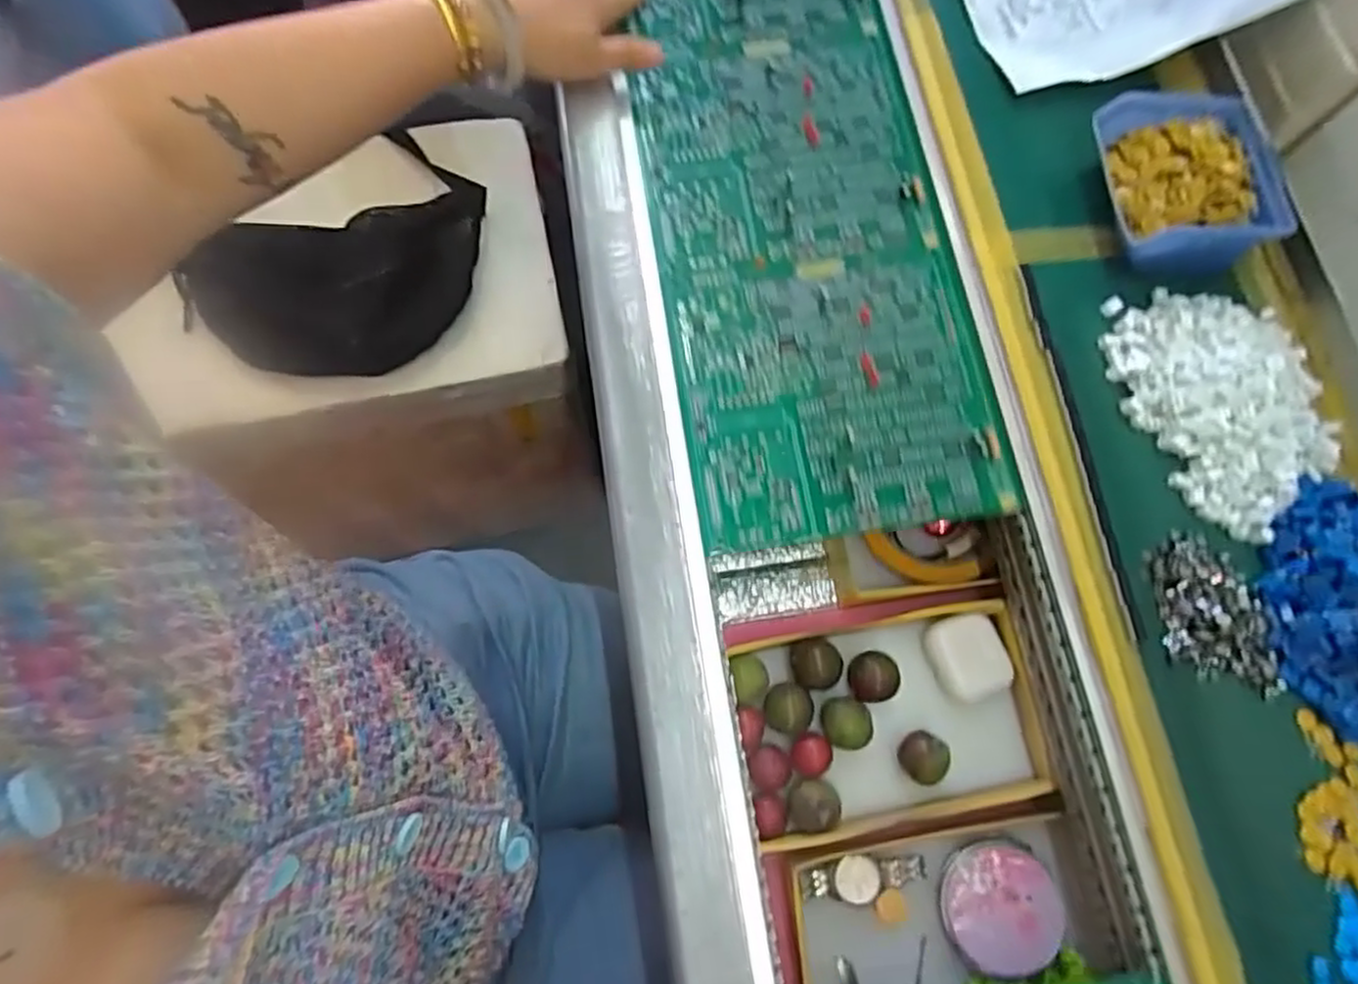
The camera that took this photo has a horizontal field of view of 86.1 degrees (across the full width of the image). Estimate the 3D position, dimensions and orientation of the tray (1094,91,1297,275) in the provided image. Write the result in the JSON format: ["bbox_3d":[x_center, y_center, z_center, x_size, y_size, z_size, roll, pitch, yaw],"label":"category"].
[{"bbox_3d":[0.314,-0.190,0.450,0.100,0.041,0.103,-7,74,-2],"label":"tray"}]

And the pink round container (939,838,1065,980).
[{"bbox_3d":[0.188,0.242,0.424,0.065,0.011,0.067,0,72,-1],"label":"pink round container"}]

